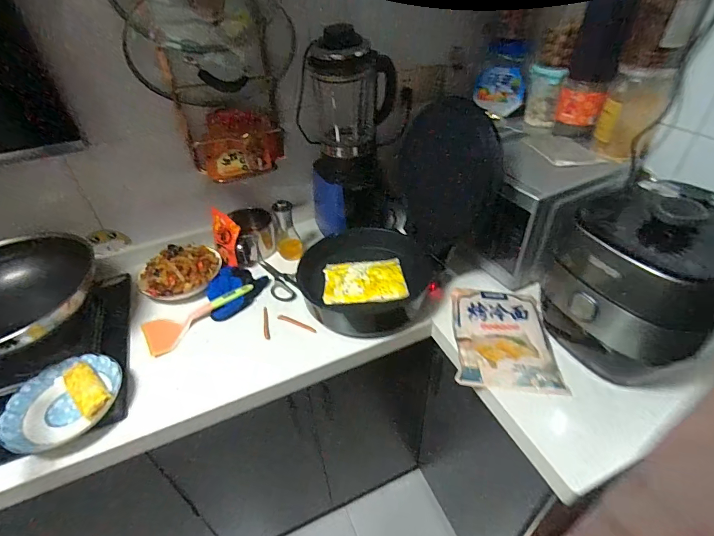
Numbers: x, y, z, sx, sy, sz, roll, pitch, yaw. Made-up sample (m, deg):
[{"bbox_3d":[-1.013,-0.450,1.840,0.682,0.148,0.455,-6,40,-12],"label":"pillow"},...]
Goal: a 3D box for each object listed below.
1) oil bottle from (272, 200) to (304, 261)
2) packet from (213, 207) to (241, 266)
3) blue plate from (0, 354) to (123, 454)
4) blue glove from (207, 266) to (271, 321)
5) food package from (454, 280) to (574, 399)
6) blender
[{"bbox_3d":[-0.182,-0.102,0.998,0.068,0.170,0.067,-11,38,-10],"label":"oil bottle"},{"bbox_3d":[-0.329,-0.076,0.967,0.082,0.131,0.022,19,23,19],"label":"packet"},{"bbox_3d":[-0.538,0.243,0.703,0.190,0.038,0.169,-31,45,-31],"label":"blue plate"},{"bbox_3d":[-0.295,0.050,0.910,0.105,0.054,0.154,14,41,22],"label":"blue glove"},{"bbox_3d":[0.303,0.133,0.797,0.194,0.031,0.261,4,38,10],"label":"food package"},{"bbox_3d":[-0.019,-0.298,0.928,0.224,0.450,0.158,-2,38,2],"label":"blender"}]

